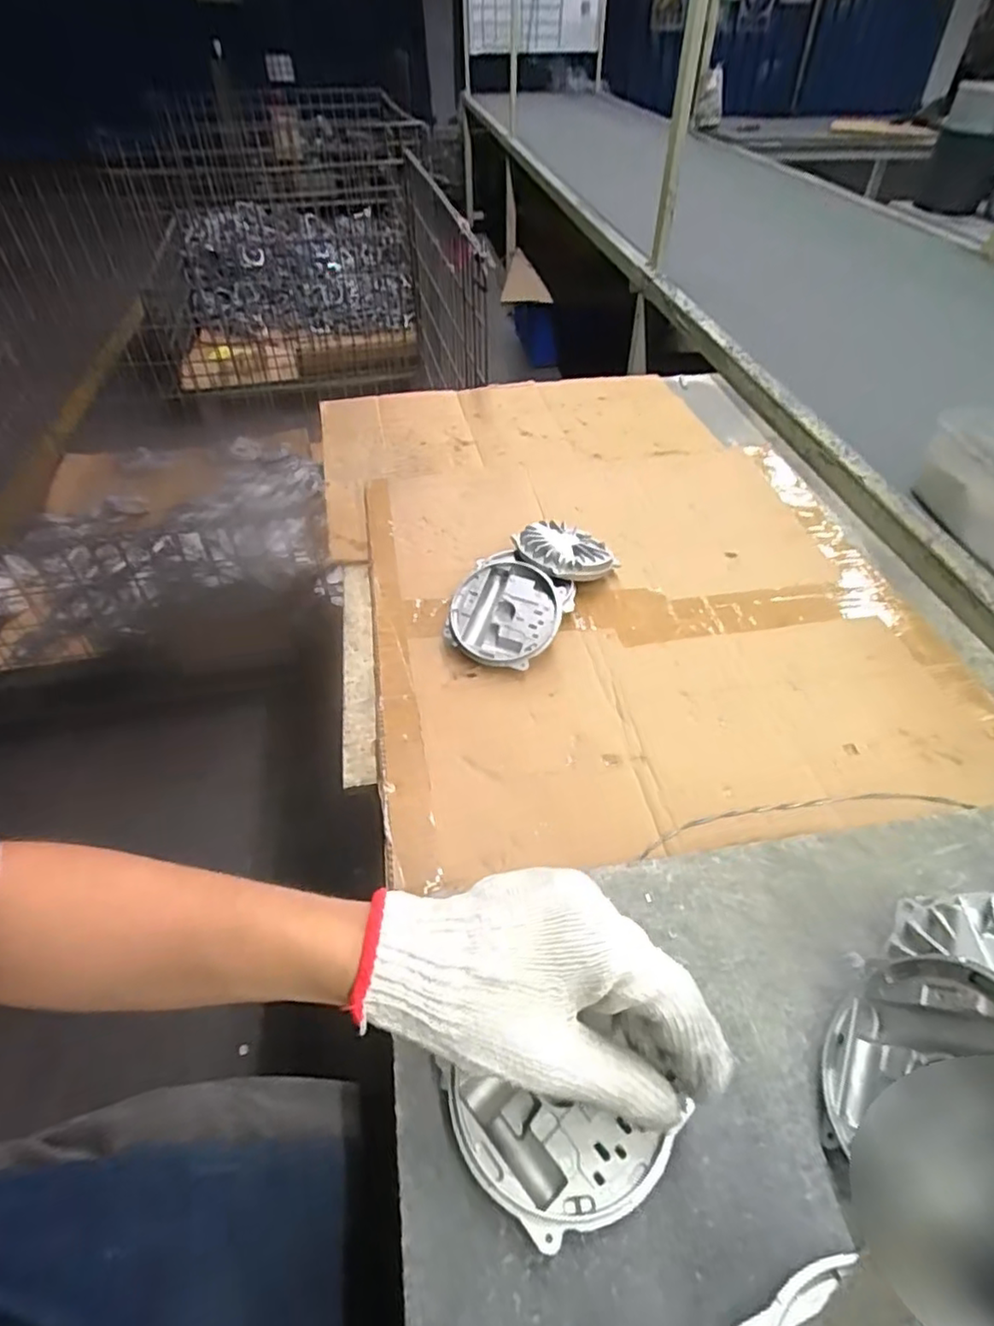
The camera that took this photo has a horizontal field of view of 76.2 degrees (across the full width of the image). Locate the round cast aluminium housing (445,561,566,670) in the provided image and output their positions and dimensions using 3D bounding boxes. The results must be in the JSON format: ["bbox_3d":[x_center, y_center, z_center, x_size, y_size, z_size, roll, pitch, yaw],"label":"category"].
[{"bbox_3d":[0.009,-0.047,0.635,0.107,0.025,0.108,-4,70,12],"label":"round cast aluminium housing"}]

